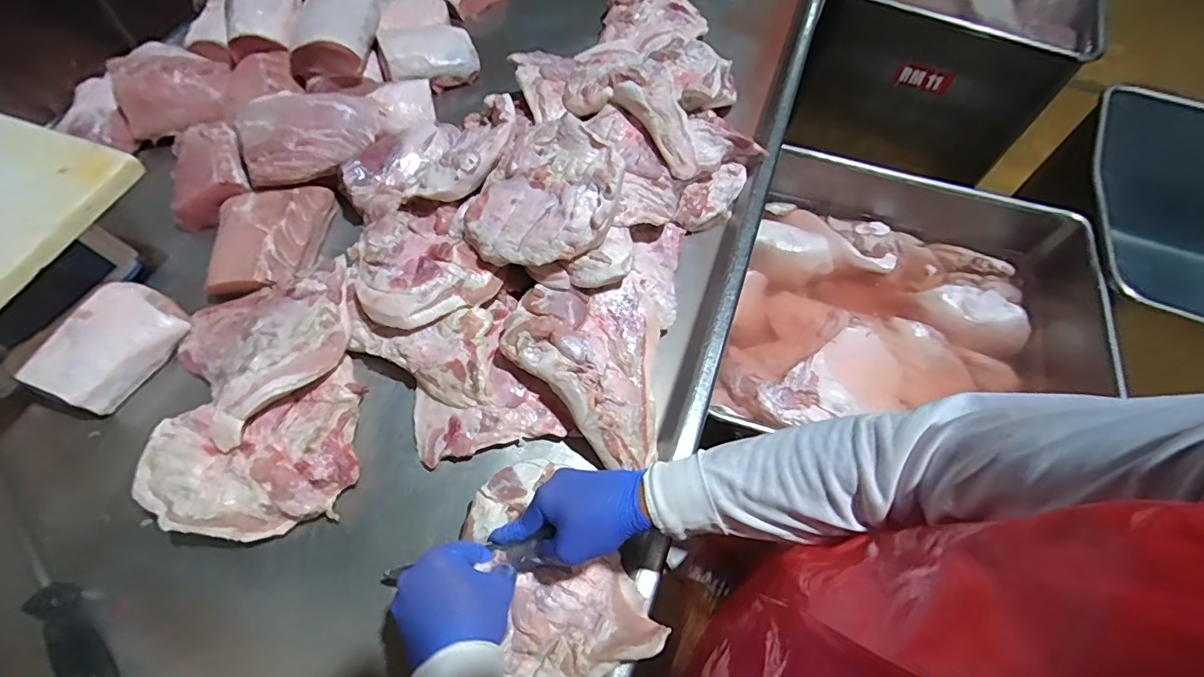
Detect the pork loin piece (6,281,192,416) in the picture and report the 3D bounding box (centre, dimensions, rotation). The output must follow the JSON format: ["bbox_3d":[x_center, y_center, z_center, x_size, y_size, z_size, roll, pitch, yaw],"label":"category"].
[{"bbox_3d":[-0.619,0.004,0.658,0.119,0.063,0.163,28,64,15],"label":"pork loin piece"}]

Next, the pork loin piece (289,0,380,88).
[{"bbox_3d":[-0.447,-0.516,0.890,0.119,0.075,0.178,5,61,3],"label":"pork loin piece"}]

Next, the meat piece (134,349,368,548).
[{"bbox_3d":[-0.383,0.127,0.593,0.215,0.078,0.182,-16,62,-9],"label":"meat piece"}]

